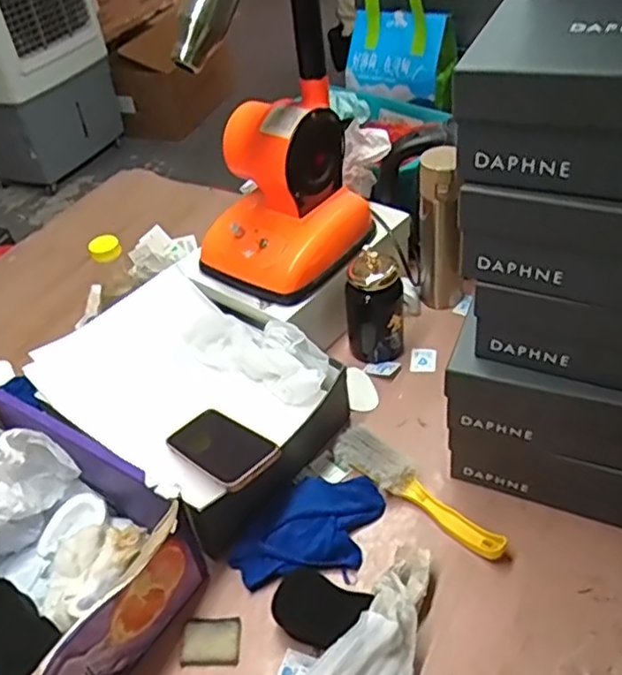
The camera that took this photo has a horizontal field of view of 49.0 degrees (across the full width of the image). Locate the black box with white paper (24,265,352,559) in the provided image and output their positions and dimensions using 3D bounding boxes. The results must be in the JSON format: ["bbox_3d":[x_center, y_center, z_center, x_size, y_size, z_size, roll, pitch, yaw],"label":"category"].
[{"bbox_3d":[-0.155,0.076,0.856,0.336,0.109,0.268,25,51,30],"label":"black box with white paper"}]

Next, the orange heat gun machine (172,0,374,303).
[{"bbox_3d":[-0.058,-0.283,0.815,0.195,0.469,0.196,12,46,20],"label":"orange heat gun machine"}]

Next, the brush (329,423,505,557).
[{"bbox_3d":[0.125,0.169,0.787,0.226,0.032,0.050,28,53,32],"label":"brush"}]

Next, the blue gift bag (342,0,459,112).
[{"bbox_3d":[0.163,-0.545,1.224,0.212,0.213,0.068,28,53,33],"label":"blue gift bag"}]

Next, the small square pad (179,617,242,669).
[{"bbox_3d":[-0.102,0.310,0.696,0.058,0.007,0.048,-5,42,3],"label":"small square pad"}]

